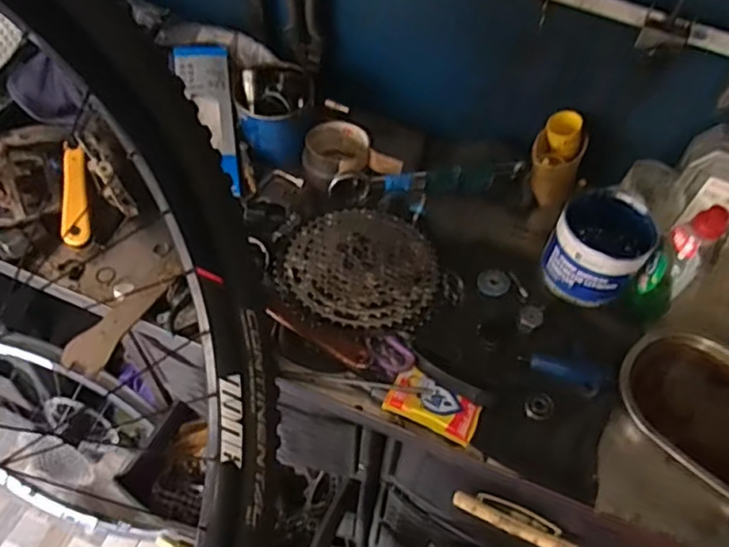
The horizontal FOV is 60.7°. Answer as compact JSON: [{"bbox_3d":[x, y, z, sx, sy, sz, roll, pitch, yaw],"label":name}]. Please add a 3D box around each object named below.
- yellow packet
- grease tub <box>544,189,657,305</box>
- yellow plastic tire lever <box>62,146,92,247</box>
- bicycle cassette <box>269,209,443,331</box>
[{"bbox_3d":[0.071,0.130,0.624,0.089,0.016,0.059,24,57,14],"label":"yellow packet"},{"bbox_3d":[0.264,-0.029,0.708,0.102,0.075,0.109,34,60,20],"label":"grease tub"},{"bbox_3d":[-0.341,-0.091,0.741,0.029,0.007,0.115,2,88,-24],"label":"yellow plastic tire lever"},{"bbox_3d":[-0.001,-0.016,0.705,0.176,0.030,0.165,1,55,-1],"label":"bicycle cassette"}]

